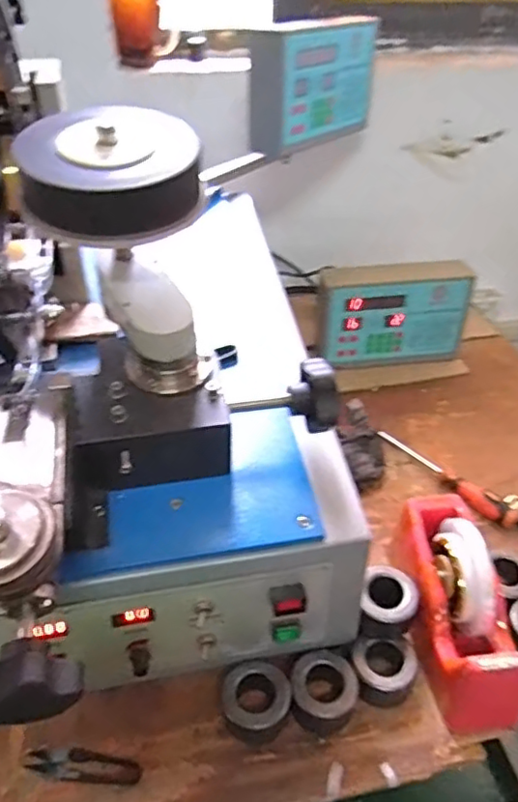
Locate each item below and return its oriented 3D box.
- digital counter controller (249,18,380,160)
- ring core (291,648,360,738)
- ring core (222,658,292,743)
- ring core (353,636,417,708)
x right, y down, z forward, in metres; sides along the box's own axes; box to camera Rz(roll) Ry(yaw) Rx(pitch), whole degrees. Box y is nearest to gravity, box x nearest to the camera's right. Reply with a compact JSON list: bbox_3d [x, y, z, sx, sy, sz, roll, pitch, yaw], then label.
[{"bbox_3d":[0.080,-0.450,0.853,0.077,0.148,0.228,25,46,26],"label":"digital counter controller"},{"bbox_3d":[0.058,0.268,0.552,0.061,0.043,0.058,1,40,0],"label":"ring core"},{"bbox_3d":[-0.003,0.271,0.544,0.058,0.036,0.057,-4,40,-6],"label":"ring core"},{"bbox_3d":[0.118,0.255,0.569,0.057,0.036,0.052,1,40,0],"label":"ring core"}]

